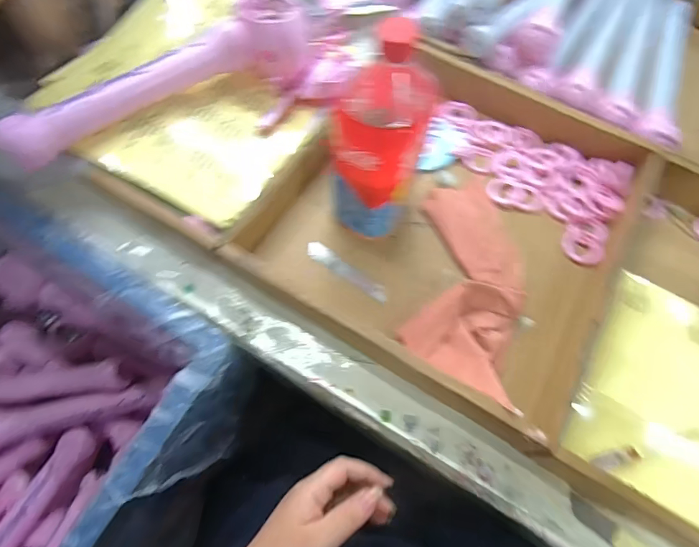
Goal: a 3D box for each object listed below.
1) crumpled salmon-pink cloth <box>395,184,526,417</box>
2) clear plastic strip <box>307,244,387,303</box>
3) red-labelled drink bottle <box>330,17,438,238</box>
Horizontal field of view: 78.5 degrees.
[{"bbox_3d":[0.127,-0.004,0.444,0.116,0.040,0.256,13,69,4],"label":"crumpled salmon-pink cloth"},{"bbox_3d":[-0.002,-0.002,0.460,0.100,0.004,0.022,35,50,9],"label":"clear plastic strip"},{"bbox_3d":[0.025,-0.108,0.389,0.071,0.215,0.067,1,66,-2],"label":"red-labelled drink bottle"}]

